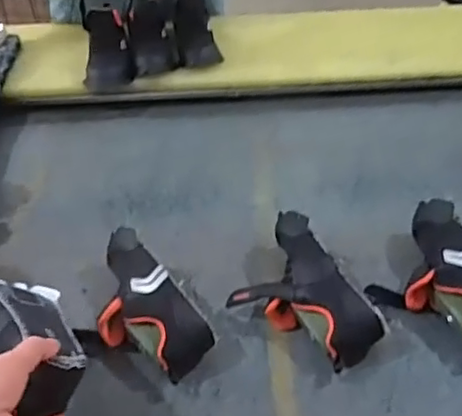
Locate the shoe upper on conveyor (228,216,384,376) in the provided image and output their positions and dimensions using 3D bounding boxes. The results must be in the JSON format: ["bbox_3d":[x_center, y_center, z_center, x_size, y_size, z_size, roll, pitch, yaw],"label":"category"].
[{"bbox_3d":[0.100,0.097,0.727,0.186,0.063,0.131,29,48,29],"label":"shoe upper on conveyor"}]

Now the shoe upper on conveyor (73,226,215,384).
[{"bbox_3d":[-0.117,0.116,0.710,0.122,0.069,0.201,-28,48,-29],"label":"shoe upper on conveyor"}]

